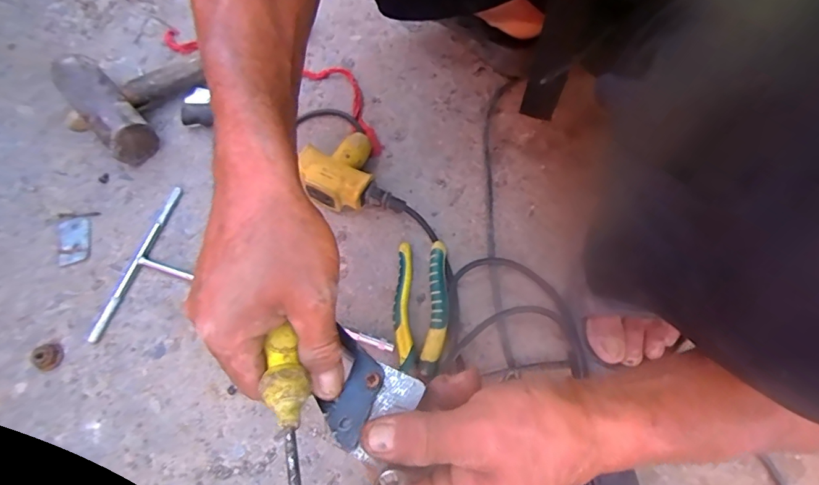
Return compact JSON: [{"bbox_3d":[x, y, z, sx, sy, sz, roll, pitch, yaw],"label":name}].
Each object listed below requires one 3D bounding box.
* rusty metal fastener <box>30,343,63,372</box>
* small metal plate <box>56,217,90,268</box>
[{"bbox_3d":[-0.353,0.112,0.454,0.022,0.016,0.026,34,72,14],"label":"rusty metal fastener"},{"bbox_3d":[-0.362,-0.004,0.502,0.033,0.004,0.056,-19,68,-6],"label":"small metal plate"}]

